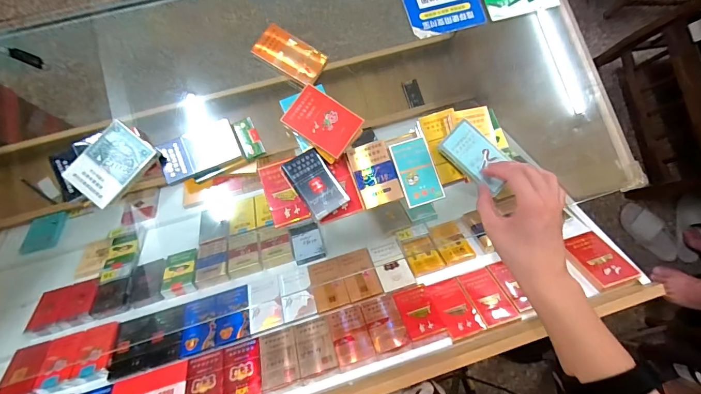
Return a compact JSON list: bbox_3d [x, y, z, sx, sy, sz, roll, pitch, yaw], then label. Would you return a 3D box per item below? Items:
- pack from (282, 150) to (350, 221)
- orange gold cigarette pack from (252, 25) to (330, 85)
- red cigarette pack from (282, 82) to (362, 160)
[{"bbox_3d":[-0.044,-0.017,0.457,0.054,0.020,0.083,-35,84,-8],"label":"pack"},{"bbox_3d":[-0.085,-0.207,0.503,0.095,0.018,0.059,30,80,2],"label":"orange gold cigarette pack"},{"bbox_3d":[-0.037,-0.101,0.464,0.091,0.013,0.065,34,81,2],"label":"red cigarette pack"}]

